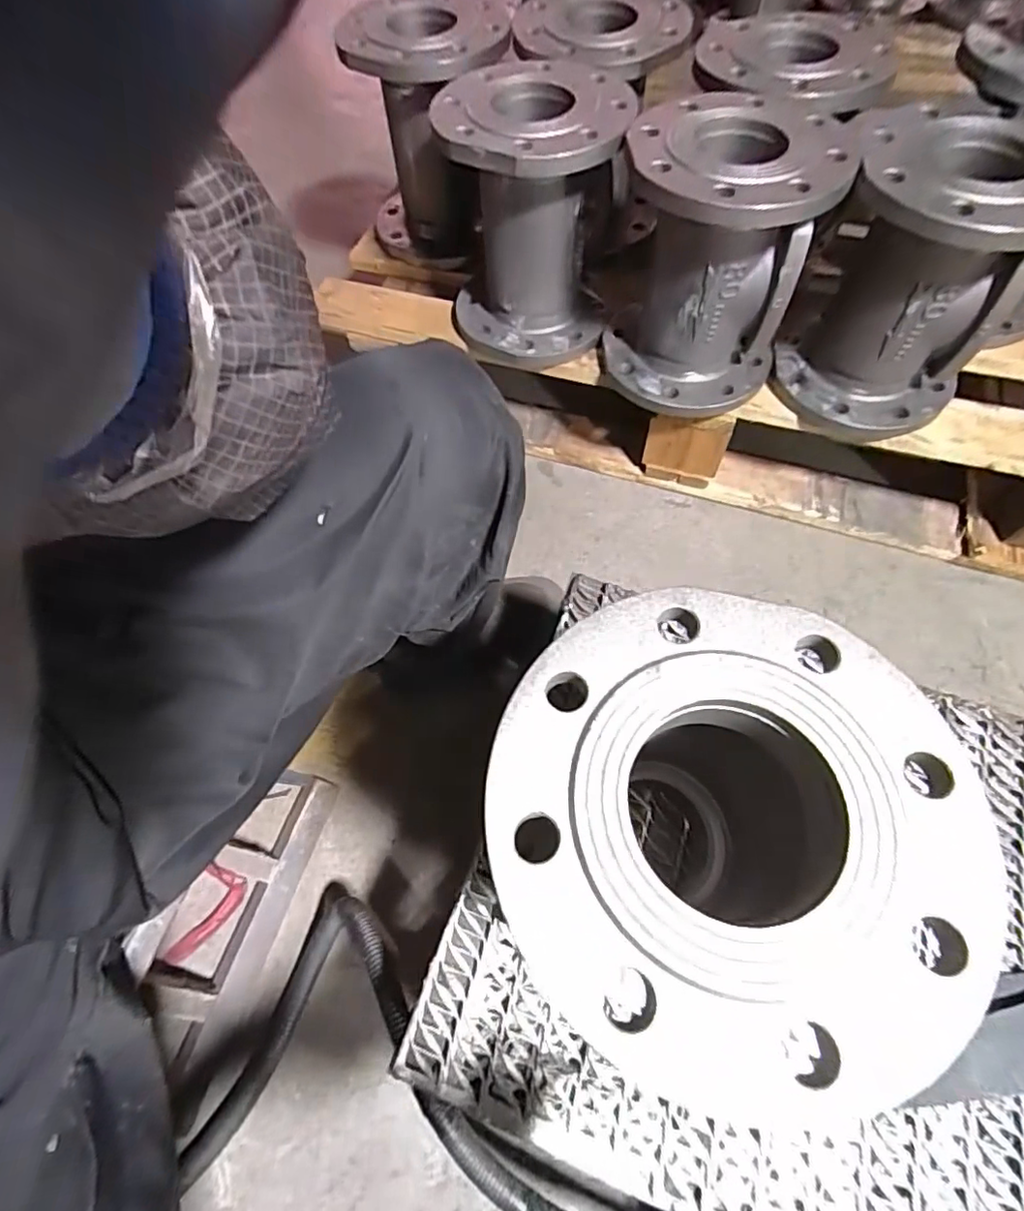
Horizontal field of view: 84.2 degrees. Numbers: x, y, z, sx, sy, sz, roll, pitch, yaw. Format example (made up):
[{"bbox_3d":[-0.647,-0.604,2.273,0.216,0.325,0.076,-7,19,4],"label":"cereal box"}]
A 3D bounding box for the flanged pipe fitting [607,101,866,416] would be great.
[{"bbox_3d":[0.199,-0.346,0.581,0.184,0.226,0.192,13,65,8],"label":"flanged pipe fitting"}]

